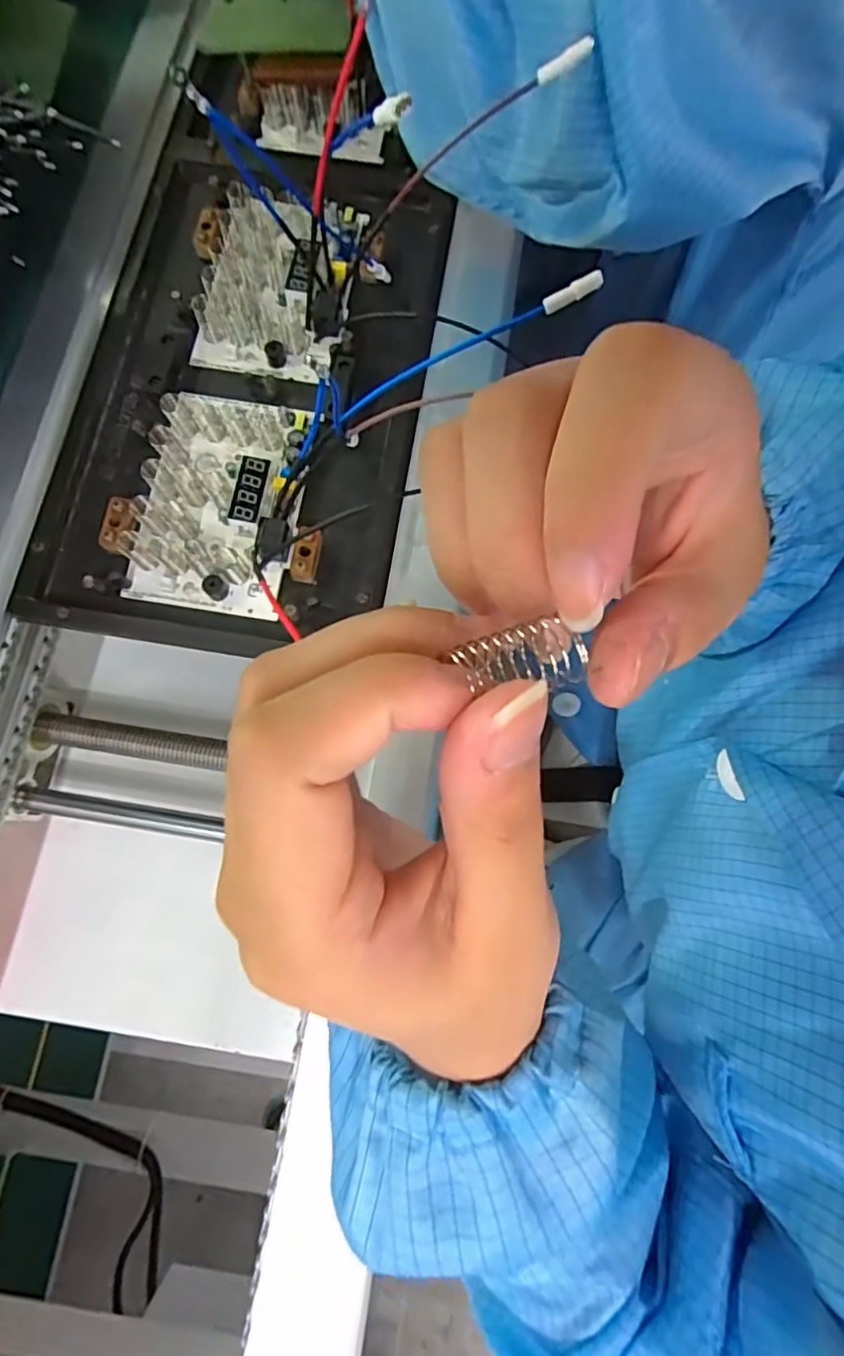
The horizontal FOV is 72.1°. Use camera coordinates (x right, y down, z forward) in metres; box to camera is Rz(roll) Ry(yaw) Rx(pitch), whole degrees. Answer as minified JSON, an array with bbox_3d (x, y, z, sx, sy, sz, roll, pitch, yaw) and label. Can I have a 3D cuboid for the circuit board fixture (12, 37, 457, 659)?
[{"bbox_3d":[-0.103,-0.219,0.366,0.211,0.035,0.396,5,75,10],"label":"circuit board fixture"}]

